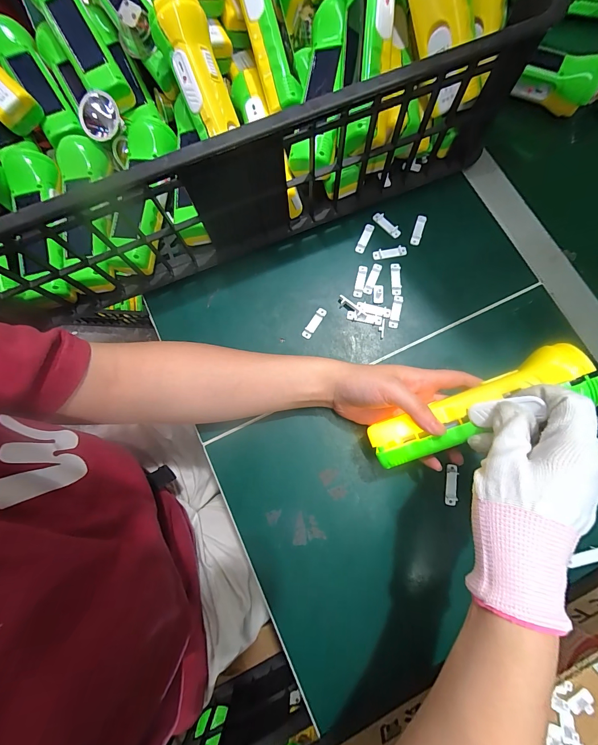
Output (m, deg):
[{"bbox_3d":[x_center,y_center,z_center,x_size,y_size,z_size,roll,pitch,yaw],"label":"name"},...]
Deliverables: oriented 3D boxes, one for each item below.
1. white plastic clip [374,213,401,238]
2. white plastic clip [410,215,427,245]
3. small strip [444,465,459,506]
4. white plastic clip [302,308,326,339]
[{"bbox_3d":[0.100,-0.168,0.359,0.037,0.007,0.010,43,82,9],"label":"white plastic clip"},{"bbox_3d":[0.135,-0.161,0.356,0.011,0.005,0.034,18,79,5],"label":"white plastic clip"},{"bbox_3d":[0.145,0.107,0.300,0.010,0.004,0.036,8,78,3],"label":"small strip"},{"bbox_3d":[0.016,-0.053,0.339,0.011,0.005,0.038,33,81,8],"label":"white plastic clip"}]

